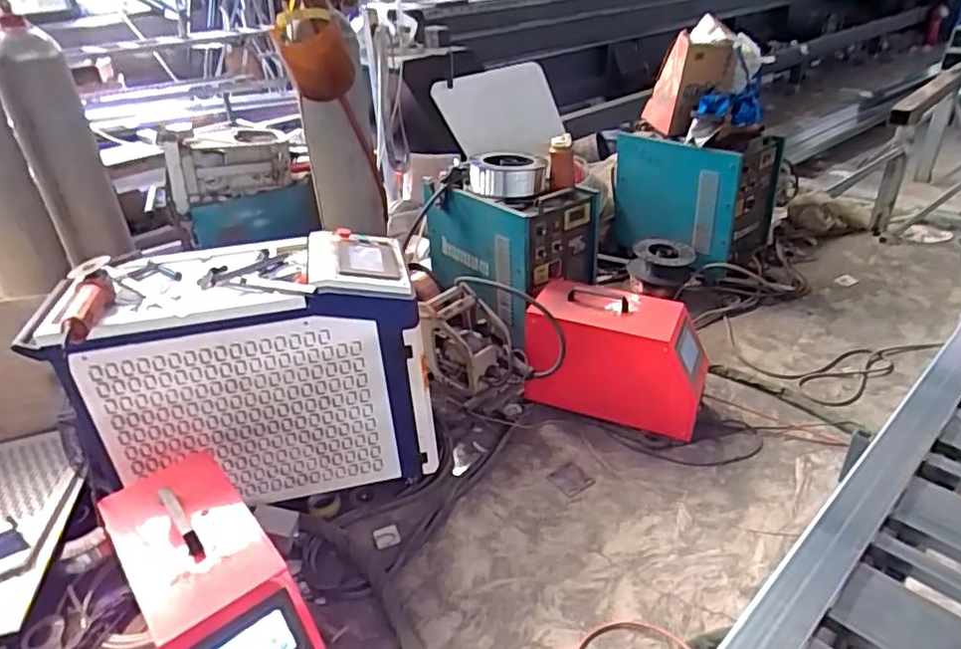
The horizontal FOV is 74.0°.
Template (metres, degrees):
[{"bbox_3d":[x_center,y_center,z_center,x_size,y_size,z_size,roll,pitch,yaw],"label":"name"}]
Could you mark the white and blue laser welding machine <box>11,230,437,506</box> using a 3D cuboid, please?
[{"bbox_3d":[-0.602,0.134,1.755,0.876,0.635,0.391,-9,32,-7],"label":"white and blue laser welding machine"}]

